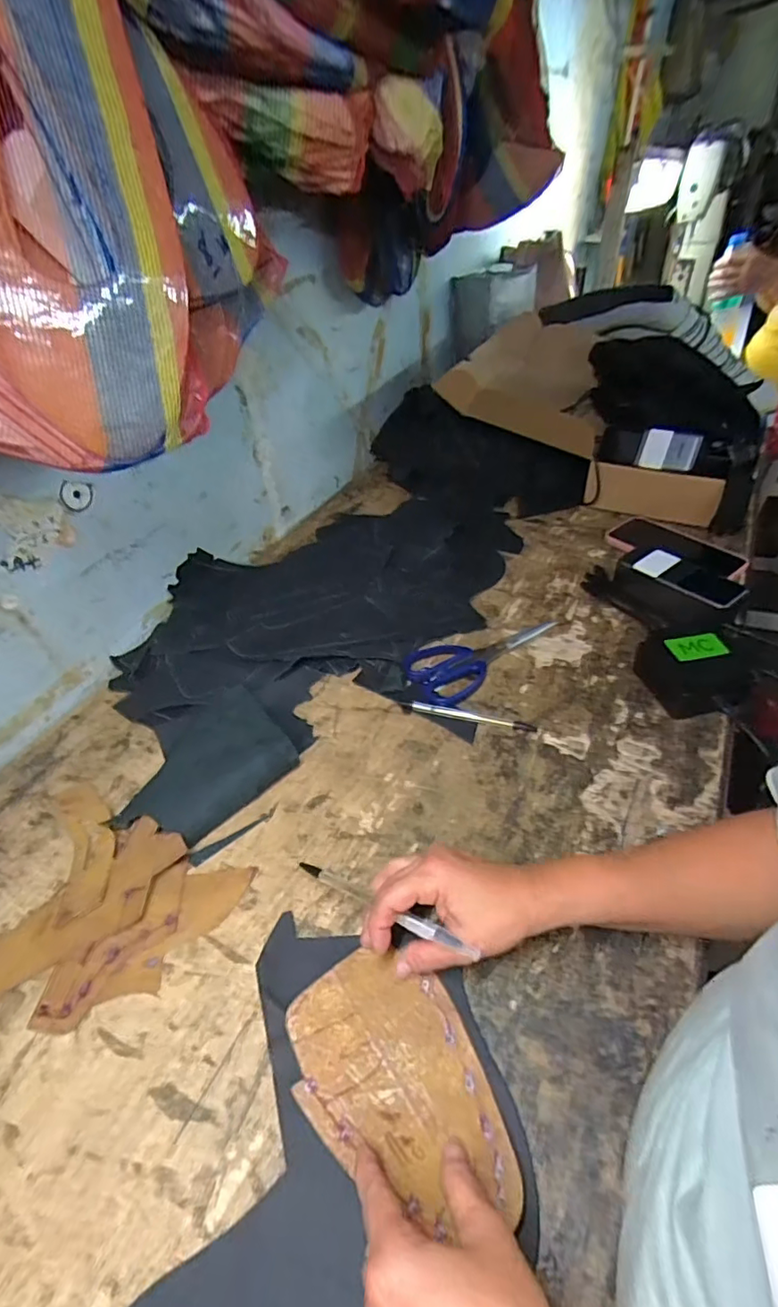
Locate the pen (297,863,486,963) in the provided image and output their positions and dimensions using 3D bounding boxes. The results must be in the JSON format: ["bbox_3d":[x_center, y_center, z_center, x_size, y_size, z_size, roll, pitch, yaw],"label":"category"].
[{"bbox_3d":[-0.010,0.175,0.380,0.147,0.013,0.011,7,41,38],"label":"pen"}]

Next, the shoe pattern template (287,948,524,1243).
[{"bbox_3d":[0.007,0.254,0.326,0.099,0.018,0.151,-32,49,-26],"label":"shoe pattern template"}]

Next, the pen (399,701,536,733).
[{"bbox_3d":[0.078,0.062,0.538,0.130,0.010,0.009,9,44,15],"label":"pen"}]

